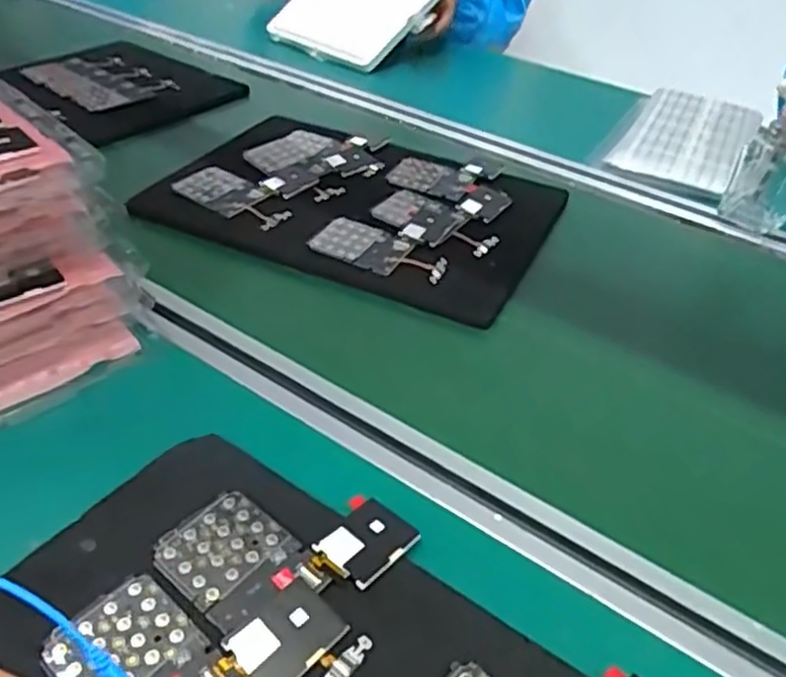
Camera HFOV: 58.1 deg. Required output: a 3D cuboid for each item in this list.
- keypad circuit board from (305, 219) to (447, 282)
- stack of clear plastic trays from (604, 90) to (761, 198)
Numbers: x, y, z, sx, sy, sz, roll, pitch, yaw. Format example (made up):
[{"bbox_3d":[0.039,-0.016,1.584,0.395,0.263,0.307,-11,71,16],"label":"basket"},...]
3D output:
[{"bbox_3d":[-0.008,-0.075,0.594,0.110,0.009,0.056,21,43,19],"label":"keypad circuit board"},{"bbox_3d":[0.350,-0.243,0.839,0.132,0.025,0.278,22,43,20],"label":"stack of clear plastic trays"}]

